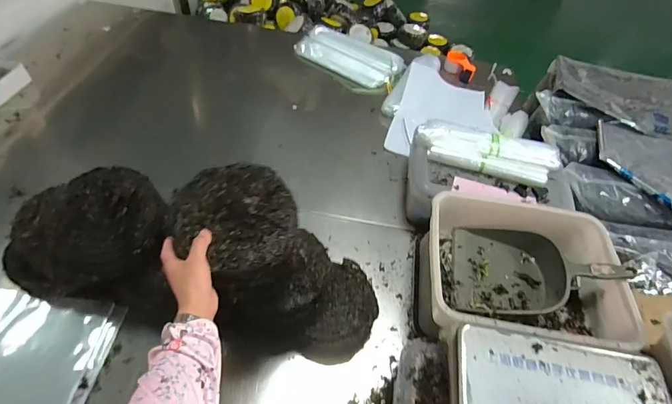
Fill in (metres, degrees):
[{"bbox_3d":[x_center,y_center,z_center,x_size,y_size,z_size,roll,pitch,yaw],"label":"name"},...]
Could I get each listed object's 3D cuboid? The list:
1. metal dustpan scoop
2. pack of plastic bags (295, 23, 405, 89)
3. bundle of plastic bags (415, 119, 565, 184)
[{"bbox_3d":[0.425,0.137,0.812,0.316,0.109,0.224,12,51,4],"label":"metal dustpan scoop"},{"bbox_3d":[0.059,-0.612,1.573,0.448,0.059,0.220,31,55,18],"label":"pack of plastic bags"},{"bbox_3d":[0.415,-0.143,1.032,0.389,0.039,0.152,18,51,8],"label":"bundle of plastic bags"}]

